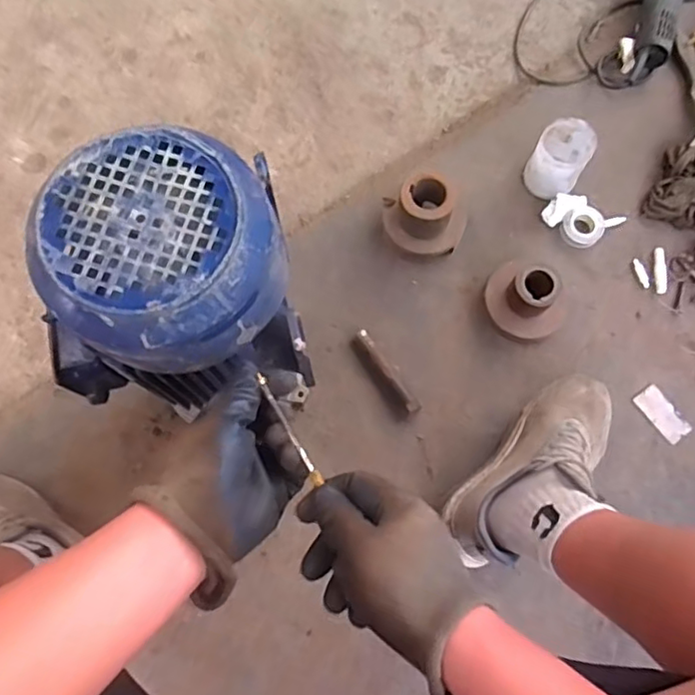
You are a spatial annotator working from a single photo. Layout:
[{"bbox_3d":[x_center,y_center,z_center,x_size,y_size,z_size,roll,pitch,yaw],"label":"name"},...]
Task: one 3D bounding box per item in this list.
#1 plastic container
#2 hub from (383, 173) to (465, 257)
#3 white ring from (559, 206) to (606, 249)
[{"bbox_3d":[0.322,-0.280,0.919,0.081,0.101,0.095,26,76,7],"label":"plastic container"},{"bbox_3d":[0.109,-0.189,0.890,0.121,0.102,0.094,37,78,10],"label":"hub"},{"bbox_3d":[0.362,-0.187,0.925,0.064,0.018,0.067,0,75,0],"label":"white ring"}]

